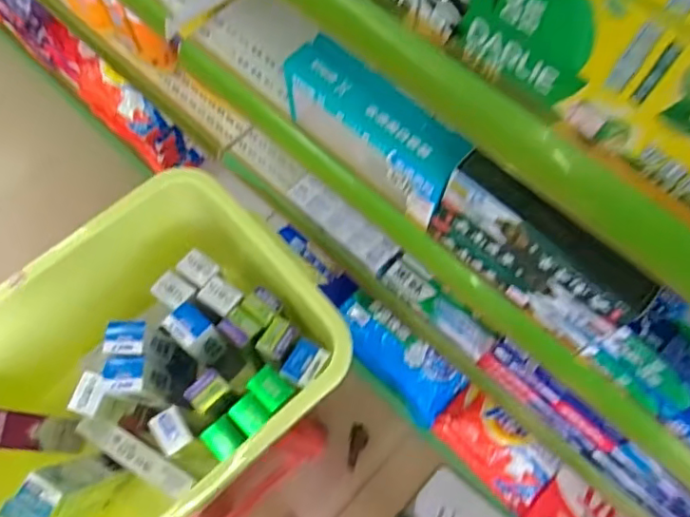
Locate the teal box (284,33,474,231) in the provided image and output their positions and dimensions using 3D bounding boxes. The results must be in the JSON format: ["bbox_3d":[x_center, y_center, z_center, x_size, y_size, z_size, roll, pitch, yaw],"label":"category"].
[{"bbox_3d":[0.029,-0.139,0.637,0.215,0.111,0.059,39,74,15],"label":"teal box"}]

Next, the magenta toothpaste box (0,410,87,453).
[{"bbox_3d":[-0.450,0.241,0.817,0.031,0.191,0.049,-10,66,25],"label":"magenta toothpaste box"}]

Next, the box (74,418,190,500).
[{"bbox_3d":[-0.310,0.287,0.863,0.190,0.029,0.040,28,72,12],"label":"box"}]

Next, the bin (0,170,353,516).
[{"bbox_3d":[-0.277,0.181,0.800,0.518,0.271,0.367,-40,73,-13],"label":"bin"}]

